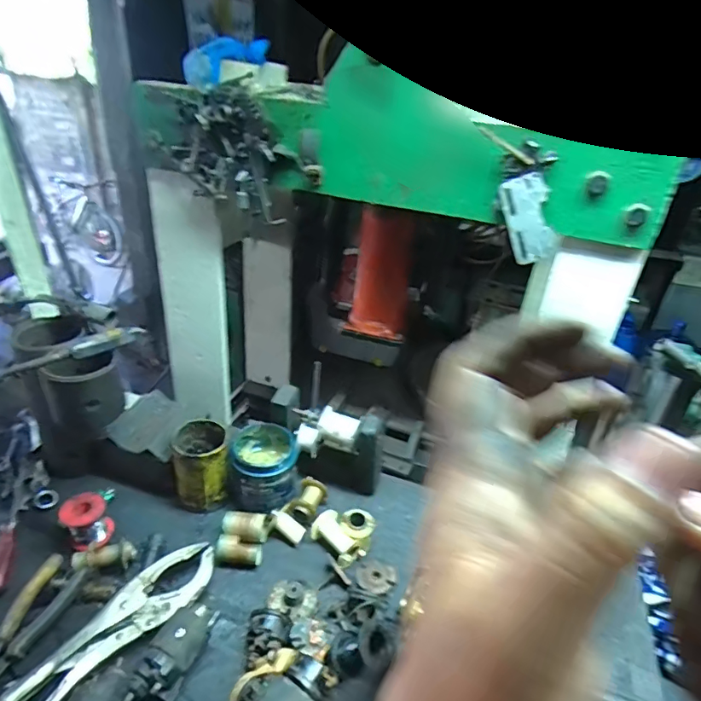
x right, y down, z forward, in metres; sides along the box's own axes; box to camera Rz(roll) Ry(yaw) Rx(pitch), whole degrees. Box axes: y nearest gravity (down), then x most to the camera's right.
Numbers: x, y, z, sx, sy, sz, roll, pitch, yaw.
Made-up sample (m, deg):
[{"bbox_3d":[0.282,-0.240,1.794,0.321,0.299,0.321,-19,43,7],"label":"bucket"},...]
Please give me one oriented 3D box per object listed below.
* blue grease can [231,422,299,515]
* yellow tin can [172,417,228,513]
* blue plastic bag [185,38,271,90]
[{"bbox_3d":[-0.124,0.175,0.717,0.095,0.090,0.104,-2,32,-12],"label":"blue grease can"},{"bbox_3d":[-0.214,0.168,0.712,0.074,0.109,0.081,-5,33,-17],"label":"yellow tin can"},{"bbox_3d":[-0.191,-0.459,0.774,0.146,0.053,0.033,-37,48,-23],"label":"blue plastic bag"}]

